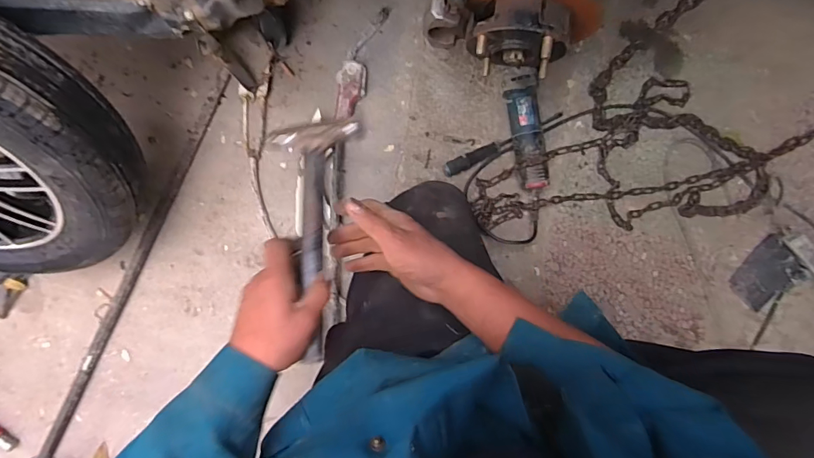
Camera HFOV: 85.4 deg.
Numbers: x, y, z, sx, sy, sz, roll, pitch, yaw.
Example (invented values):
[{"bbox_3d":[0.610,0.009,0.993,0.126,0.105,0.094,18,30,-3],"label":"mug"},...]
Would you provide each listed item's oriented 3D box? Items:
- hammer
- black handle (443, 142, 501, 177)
[{"bbox_3d":[-0.106,0.004,0.505,0.105,0.033,0.282,-1,72,-8],"label":"hammer"},{"bbox_3d":[0.127,-0.135,0.851,0.116,0.030,0.028,-24,95,-7],"label":"black handle"}]

